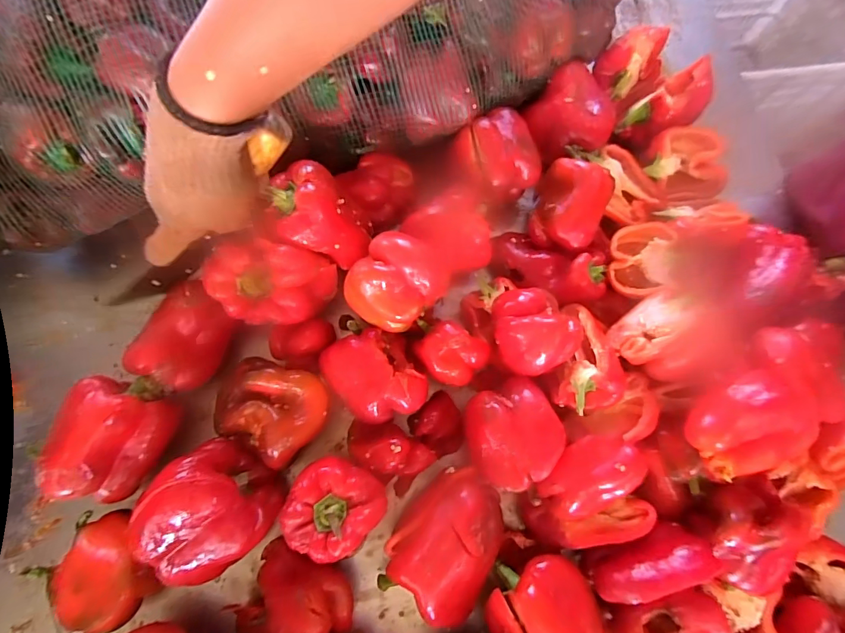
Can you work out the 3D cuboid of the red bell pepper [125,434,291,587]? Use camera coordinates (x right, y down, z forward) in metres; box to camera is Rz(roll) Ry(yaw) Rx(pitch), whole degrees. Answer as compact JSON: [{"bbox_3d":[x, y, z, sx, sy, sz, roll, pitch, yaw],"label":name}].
[{"bbox_3d":[-0.200,0.180,0.395,0.105,0.086,0.099,-36,79,-12],"label":"red bell pepper"}]

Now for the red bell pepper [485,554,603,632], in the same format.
[{"bbox_3d":[0.121,0.283,0.397,0.095,0.056,0.094,1,74,-3],"label":"red bell pepper"}]

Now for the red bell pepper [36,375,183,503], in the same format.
[{"bbox_3d":[-0.303,0.122,0.415,0.094,0.081,0.108,21,74,3],"label":"red bell pepper"}]

